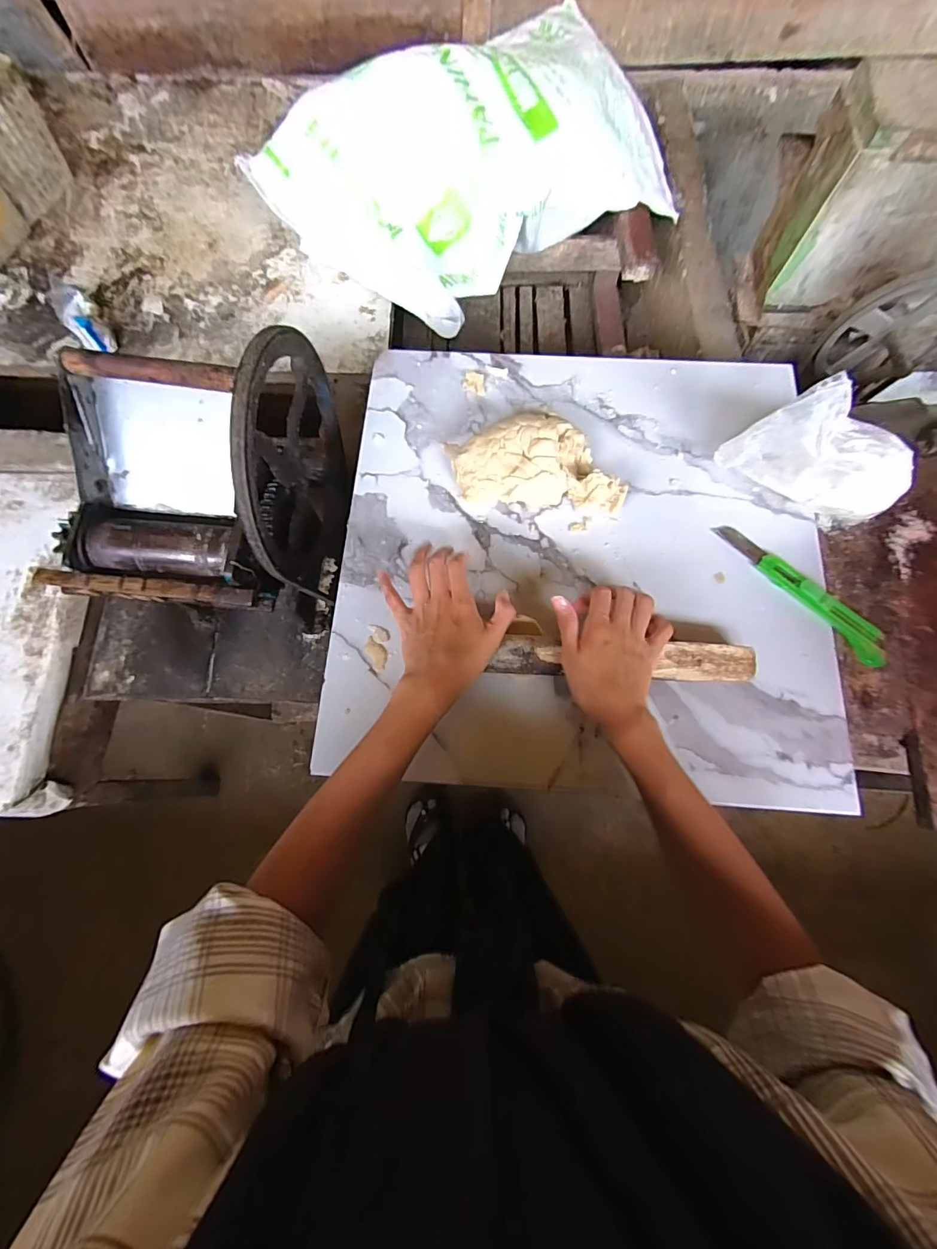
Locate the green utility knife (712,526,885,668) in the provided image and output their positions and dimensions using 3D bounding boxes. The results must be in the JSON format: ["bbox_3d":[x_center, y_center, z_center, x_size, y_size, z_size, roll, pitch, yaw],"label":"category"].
[{"bbox_3d":[0.329,-0.035,0.468,0.028,0.017,0.189,-44,80,-11],"label":"green utility knife"}]

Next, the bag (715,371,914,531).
[{"bbox_3d":[0.343,-0.166,0.451,0.167,0.120,0.063,26,76,6],"label":"bag"}]

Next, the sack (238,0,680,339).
[{"bbox_3d":[0.018,-0.784,0.804,0.653,0.186,0.401,-34,78,-7],"label":"sack"}]

